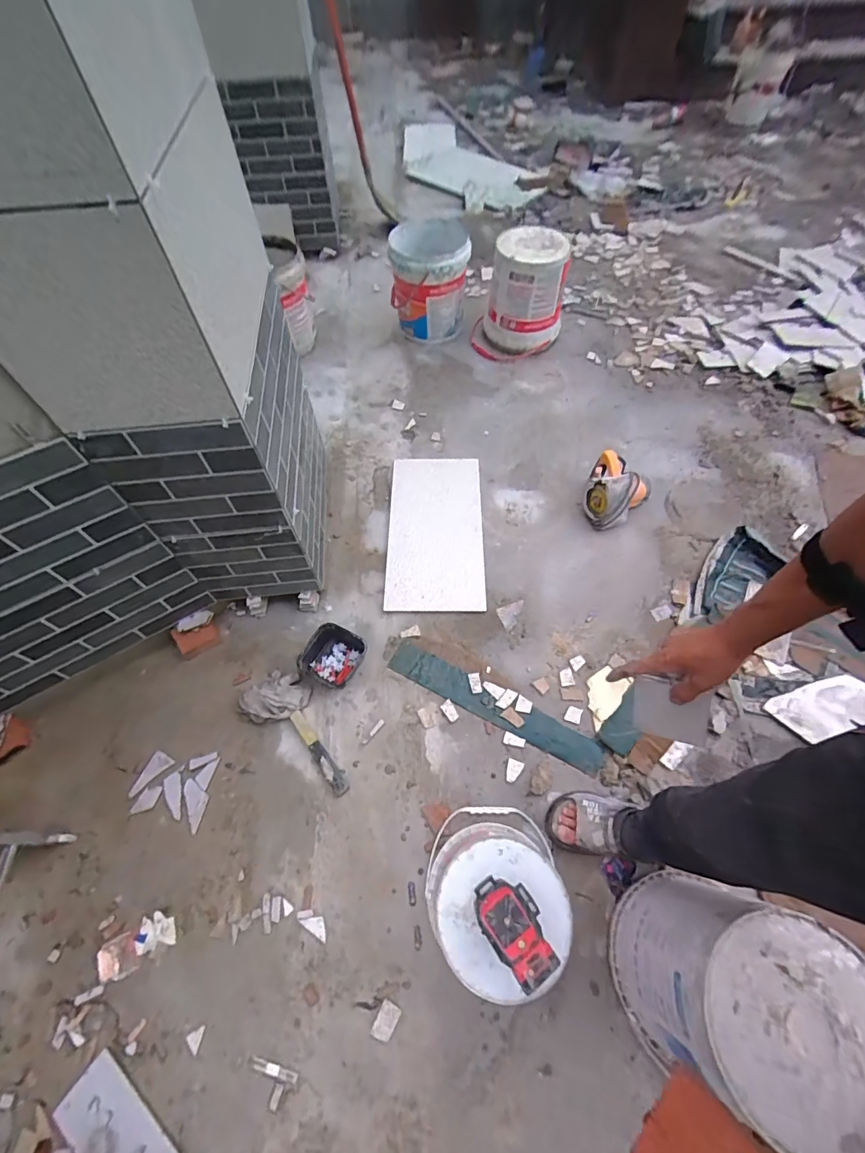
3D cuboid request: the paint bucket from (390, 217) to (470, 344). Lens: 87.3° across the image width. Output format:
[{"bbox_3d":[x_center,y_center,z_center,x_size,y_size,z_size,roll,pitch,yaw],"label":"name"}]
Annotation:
[{"bbox_3d":[-0.012,-1.063,1.641,0.265,0.354,0.265,-1,60,0],"label":"paint bucket"}]

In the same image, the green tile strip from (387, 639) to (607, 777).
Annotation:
[{"bbox_3d":[0.158,0.339,1.215,0.595,0.014,0.089,24,66,15],"label":"green tile strip"}]

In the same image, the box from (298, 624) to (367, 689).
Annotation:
[{"bbox_3d":[-0.274,0.219,1.256,0.148,0.058,0.149,23,64,13],"label":"box"}]

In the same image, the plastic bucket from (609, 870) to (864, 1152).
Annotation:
[{"bbox_3d":[0.498,0.693,0.754,0.266,0.355,0.258,0,60,1],"label":"plastic bucket"}]

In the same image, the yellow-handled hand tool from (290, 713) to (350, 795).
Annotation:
[{"bbox_3d":[-0.288,0.444,1.146,0.040,0.019,0.236,-35,66,-17],"label":"yellow-handled hand tool"}]

